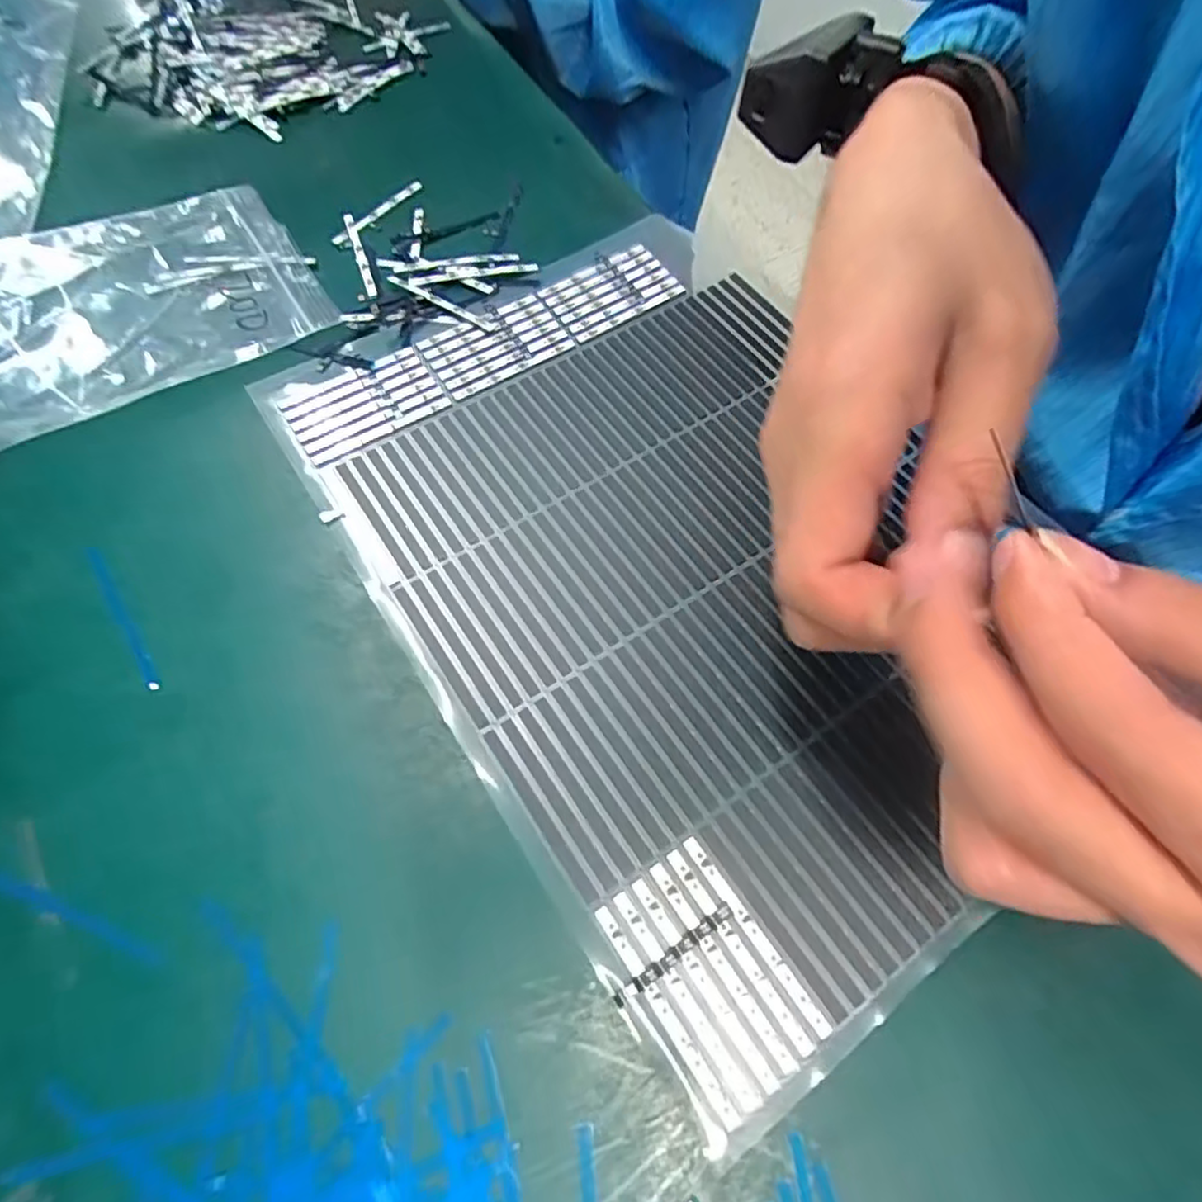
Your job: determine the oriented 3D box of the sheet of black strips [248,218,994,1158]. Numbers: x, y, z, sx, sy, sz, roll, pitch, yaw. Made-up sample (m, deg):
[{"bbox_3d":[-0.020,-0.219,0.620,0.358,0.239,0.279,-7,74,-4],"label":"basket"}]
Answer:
[{"bbox_3d":[0.026,-0.024,0.244,0.203,0.007,0.298,-31,69,-18],"label":"sheet of black strips"}]

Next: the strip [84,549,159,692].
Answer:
[{"bbox_3d":[-0.165,0.004,0.219,0.005,0.004,0.062,-32,69,-18],"label":"strip"}]

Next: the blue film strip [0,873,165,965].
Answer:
[{"bbox_3d":[-0.147,0.086,0.177,0.061,0.004,0.005,19,63,6],"label":"blue film strip"}]

